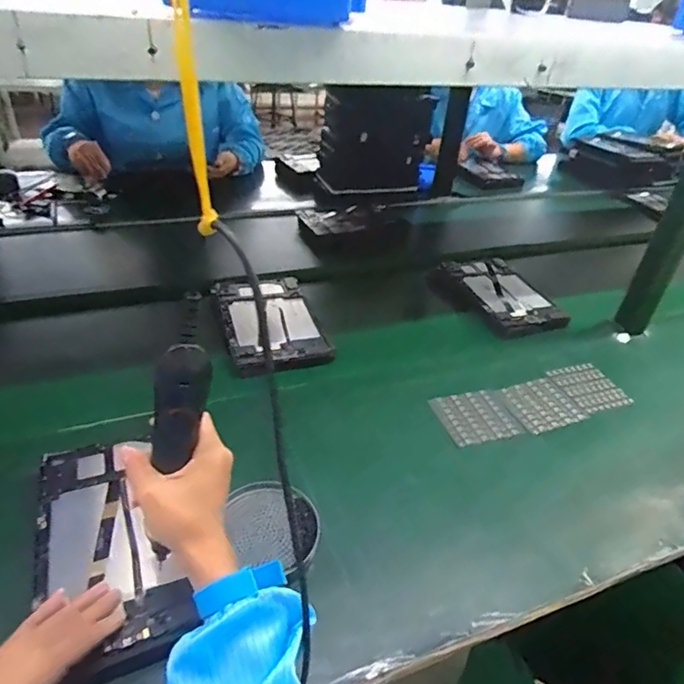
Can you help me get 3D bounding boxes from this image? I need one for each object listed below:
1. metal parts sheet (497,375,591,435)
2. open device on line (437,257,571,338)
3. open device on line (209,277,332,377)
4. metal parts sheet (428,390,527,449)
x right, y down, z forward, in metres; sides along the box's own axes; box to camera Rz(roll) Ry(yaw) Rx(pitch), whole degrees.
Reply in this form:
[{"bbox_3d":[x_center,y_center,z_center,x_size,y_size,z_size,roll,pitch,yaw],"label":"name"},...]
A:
[{"bbox_3d":[0.300,0.094,0.772,0.108,0.005,0.091,-10,38,-21],"label":"metal parts sheet"},{"bbox_3d":[0.310,-0.094,0.996,0.165,0.025,0.243,-9,38,-20],"label":"open device on line"},{"bbox_3d":[-0.123,-0.036,0.862,0.162,0.031,0.239,-9,38,-20],"label":"open device on line"},{"bbox_3d":[0.194,0.108,0.740,0.109,0.010,0.090,-9,38,-20],"label":"metal parts sheet"}]

